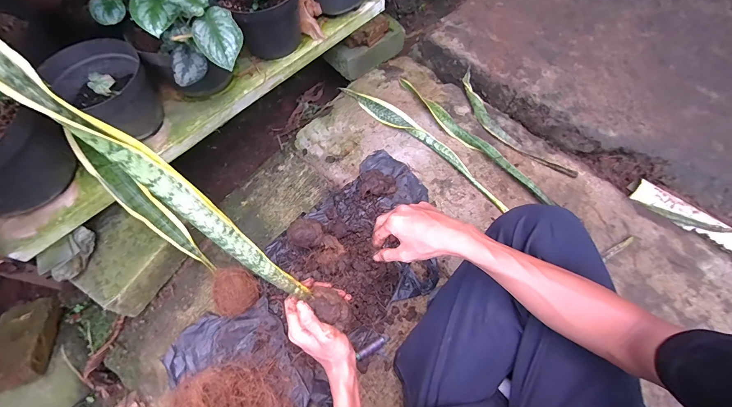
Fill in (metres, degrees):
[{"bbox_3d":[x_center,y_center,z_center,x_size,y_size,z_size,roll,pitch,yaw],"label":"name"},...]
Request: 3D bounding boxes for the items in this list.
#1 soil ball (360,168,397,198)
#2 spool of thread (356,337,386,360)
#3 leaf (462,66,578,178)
[{"bbox_3d":[0.025,-0.050,0.728,0.084,0.039,0.067,-12,64,-5],"label":"soil ball"},{"bbox_3d":[0.011,0.269,0.594,0.056,0.014,0.015,-31,67,-14],"label":"spool of thread"},{"bbox_3d":[0.354,-0.200,0.811,0.093,0.026,0.389,-29,67,-13],"label":"leaf"}]

